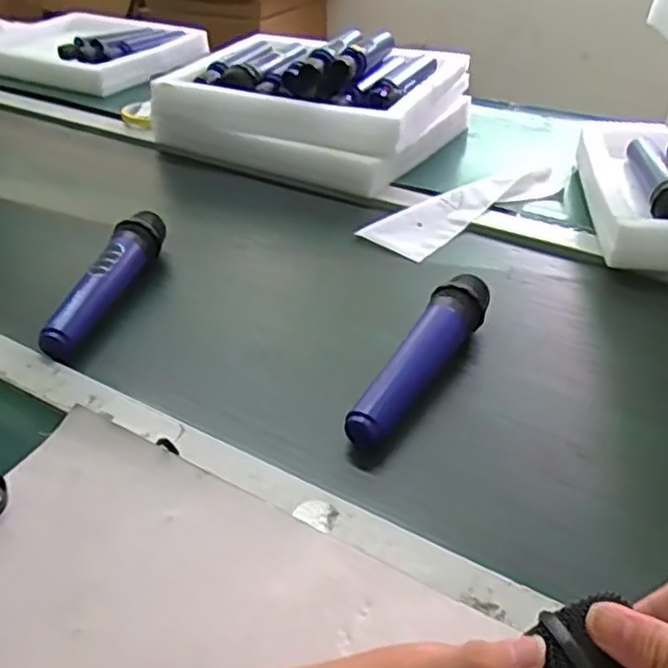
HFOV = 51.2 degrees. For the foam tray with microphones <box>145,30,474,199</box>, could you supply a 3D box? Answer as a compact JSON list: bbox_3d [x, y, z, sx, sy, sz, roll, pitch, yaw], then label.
[{"bbox_3d":[-0.024,-0.330,0.957,0.356,0.119,0.308,18,41,25],"label":"foam tray with microphones"}]

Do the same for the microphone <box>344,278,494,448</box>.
[{"bbox_3d":[0.072,0.017,0.558,0.040,0.050,0.193,18,41,25],"label":"microphone"}]

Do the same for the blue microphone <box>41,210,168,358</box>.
[{"bbox_3d":[-0.210,-0.055,0.652,0.037,0.048,0.194,5,37,10],"label":"blue microphone"}]

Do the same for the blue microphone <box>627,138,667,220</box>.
[{"bbox_3d":[0.359,-0.173,0.766,0.047,0.048,0.201,5,37,10],"label":"blue microphone"}]

